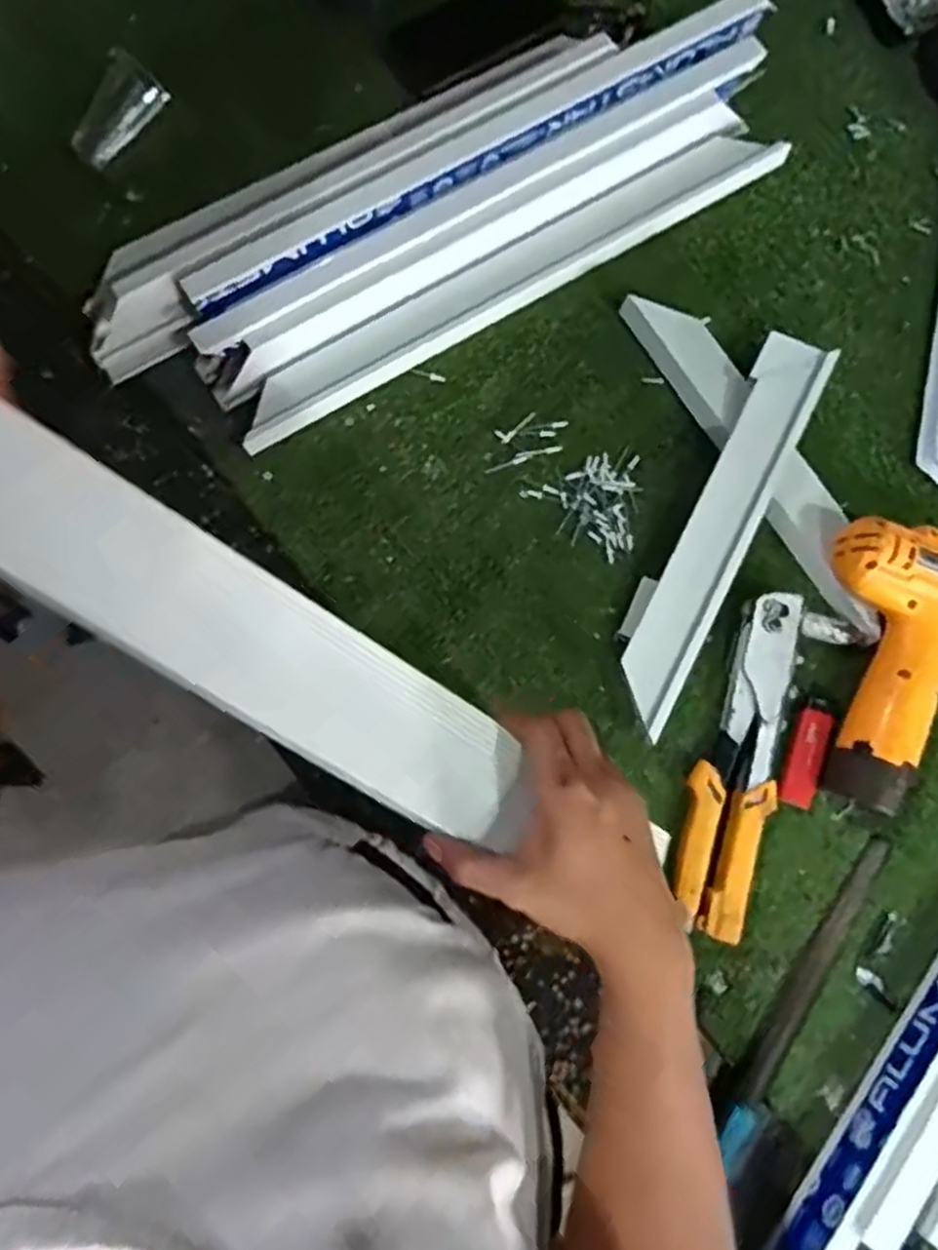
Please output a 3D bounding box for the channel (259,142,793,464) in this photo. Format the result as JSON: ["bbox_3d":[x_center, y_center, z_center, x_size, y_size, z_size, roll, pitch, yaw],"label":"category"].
[{"bbox_3d":[0.035,-0.282,0.589,0.489,0.024,0.040,-31,80,-5],"label":"channel"}]

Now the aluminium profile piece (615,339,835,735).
[{"bbox_3d":[0.183,-0.073,0.537,0.053,0.042,0.311,27,81,6],"label":"aluminium profile piece"}]

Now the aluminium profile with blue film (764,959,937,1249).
[{"bbox_3d":[0.275,0.293,0.460,0.019,0.050,0.309,34,82,7],"label":"aluminium profile with blue film"}]

